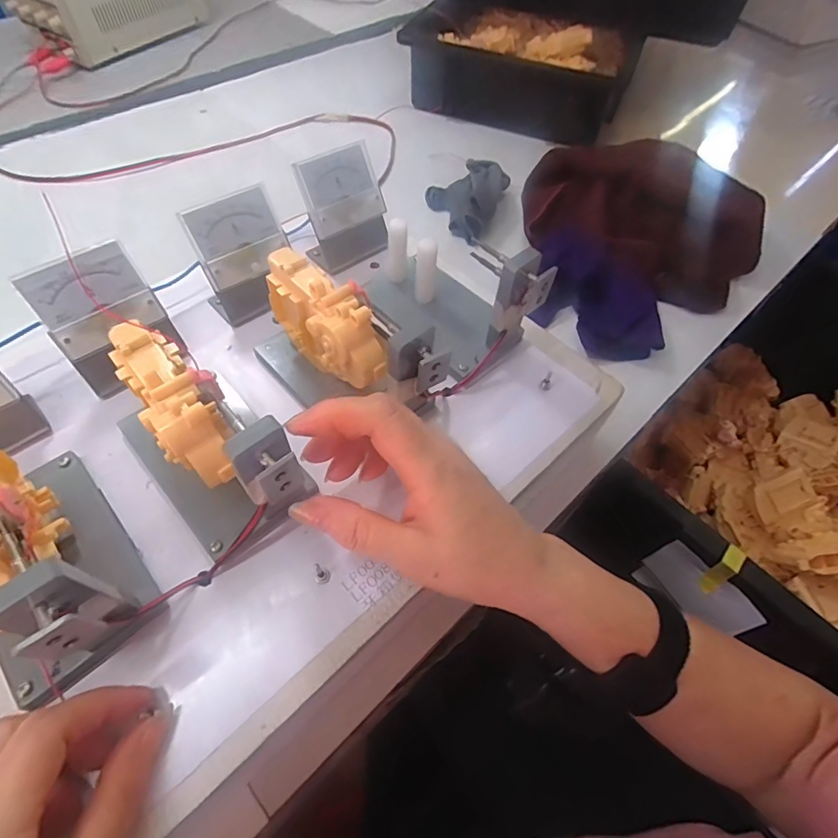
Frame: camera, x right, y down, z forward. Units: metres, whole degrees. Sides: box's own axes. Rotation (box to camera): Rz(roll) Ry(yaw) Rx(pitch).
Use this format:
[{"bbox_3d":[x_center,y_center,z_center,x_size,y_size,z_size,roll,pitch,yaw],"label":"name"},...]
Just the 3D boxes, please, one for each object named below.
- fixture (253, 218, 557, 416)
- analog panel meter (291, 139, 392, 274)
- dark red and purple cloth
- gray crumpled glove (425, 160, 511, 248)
[{"bbox_3d":[-0.016,-0.073,0.323,0.167,0.078,0.127,-32,65,-21],"label":"fixture"},{"bbox_3d":[-0.058,-0.170,0.381,0.067,0.076,0.046,-33,65,-22],"label":"analog panel meter"},{"bbox_3d":[0.251,-0.202,0.517,0.251,0.056,0.309,5,57,0],"label":"dark red and purple cloth"},{"bbox_3d":[0.058,-0.270,0.556,0.091,0.043,0.117,26,60,13],"label":"gray crumpled glove"}]

